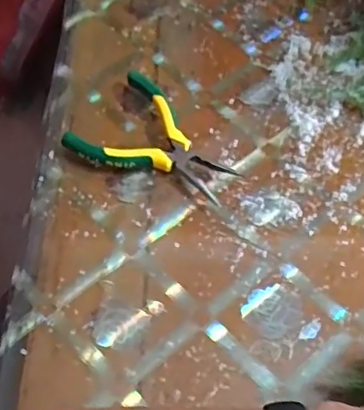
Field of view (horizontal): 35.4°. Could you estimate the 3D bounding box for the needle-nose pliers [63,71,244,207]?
[{"bbox_3d":[-0.019,-0.059,0.517,0.140,0.021,0.099,26,64,10],"label":"needle-nose pliers"}]

